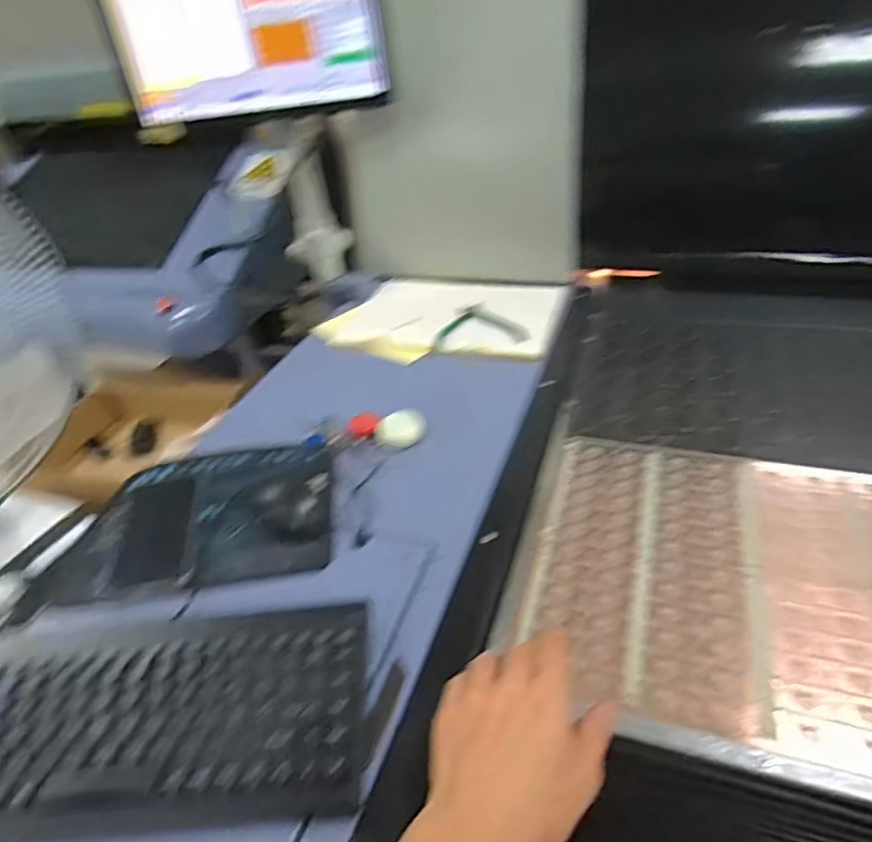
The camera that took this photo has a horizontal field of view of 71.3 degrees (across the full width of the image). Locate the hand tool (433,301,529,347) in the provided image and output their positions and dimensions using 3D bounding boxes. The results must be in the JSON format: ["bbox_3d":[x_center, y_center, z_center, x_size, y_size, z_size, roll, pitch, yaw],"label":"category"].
[{"bbox_3d":[0.060,-0.142,0.879,0.127,0.016,0.114,-6,35,0],"label":"hand tool"}]

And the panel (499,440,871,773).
[{"bbox_3d":[0.336,0.132,0.469,0.513,0.011,0.291,6,37,18],"label":"panel"}]

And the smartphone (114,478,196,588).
[{"bbox_3d":[-0.273,0.104,0.595,0.070,0.011,0.139,-21,37,-6],"label":"smartphone"}]

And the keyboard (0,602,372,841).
[{"bbox_3d":[-0.190,0.200,0.422,0.283,0.019,0.149,-6,35,0],"label":"keyboard"}]

